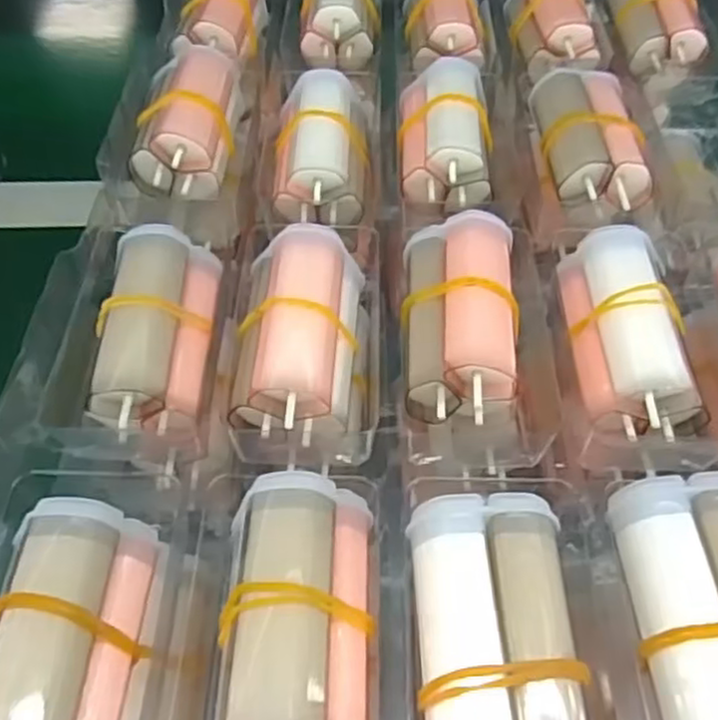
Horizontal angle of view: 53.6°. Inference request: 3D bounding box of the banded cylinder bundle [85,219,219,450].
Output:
[{"bbox_3d":[-0.062,-0.008,0.226,0.031,0.034,0.065,-1,52,0],"label":"banded cylinder bundle"}]

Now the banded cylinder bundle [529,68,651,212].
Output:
[{"bbox_3d":[0.090,-0.088,0.278,0.036,0.019,0.064,-1,52,0],"label":"banded cylinder bundle"}]

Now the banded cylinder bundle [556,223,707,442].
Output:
[{"bbox_3d":[0.084,-0.009,0.221,0.032,0.023,0.069,3,52,3],"label":"banded cylinder bundle"}]

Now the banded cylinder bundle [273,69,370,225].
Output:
[{"bbox_3d":[-0.014,-0.085,0.284,0.034,0.027,0.067,2,65,3],"label":"banded cylinder bundle"}]

